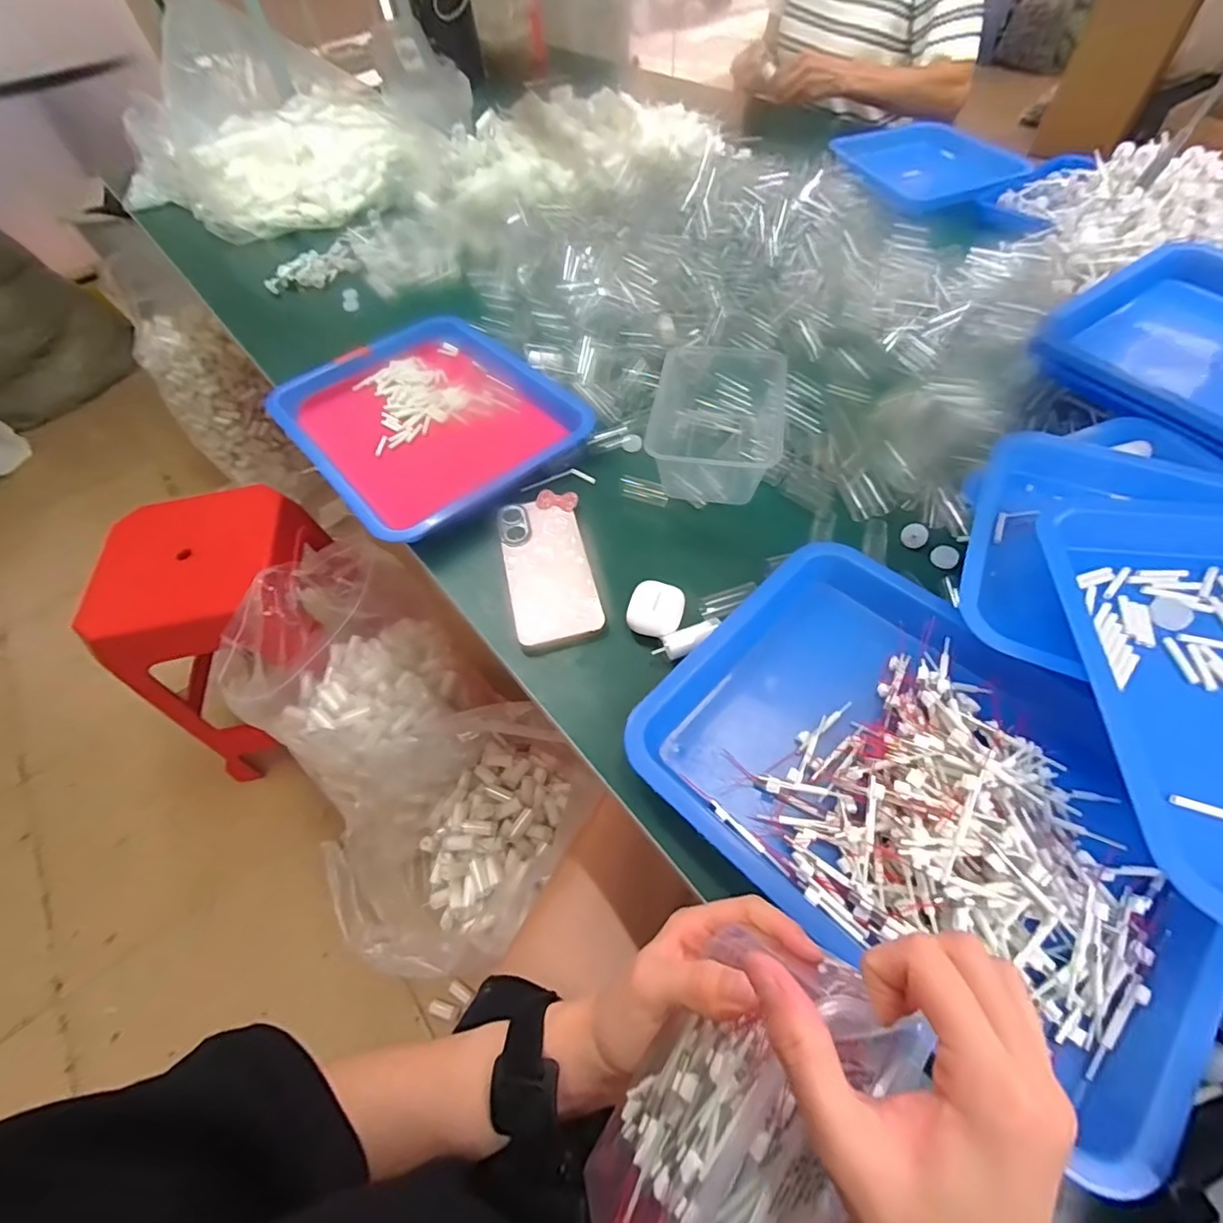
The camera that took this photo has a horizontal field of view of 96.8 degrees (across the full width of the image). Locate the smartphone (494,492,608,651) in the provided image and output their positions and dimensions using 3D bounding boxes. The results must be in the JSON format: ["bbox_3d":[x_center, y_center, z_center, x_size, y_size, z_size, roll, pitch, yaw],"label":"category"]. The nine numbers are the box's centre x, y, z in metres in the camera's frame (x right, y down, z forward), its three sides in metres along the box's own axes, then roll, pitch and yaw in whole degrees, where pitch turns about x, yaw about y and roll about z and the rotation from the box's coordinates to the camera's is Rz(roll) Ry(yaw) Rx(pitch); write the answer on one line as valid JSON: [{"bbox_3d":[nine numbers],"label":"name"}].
[{"bbox_3d":[-0.059,-0.043,0.501,0.077,0.007,0.168,-12,56,-3],"label":"smartphone"}]

